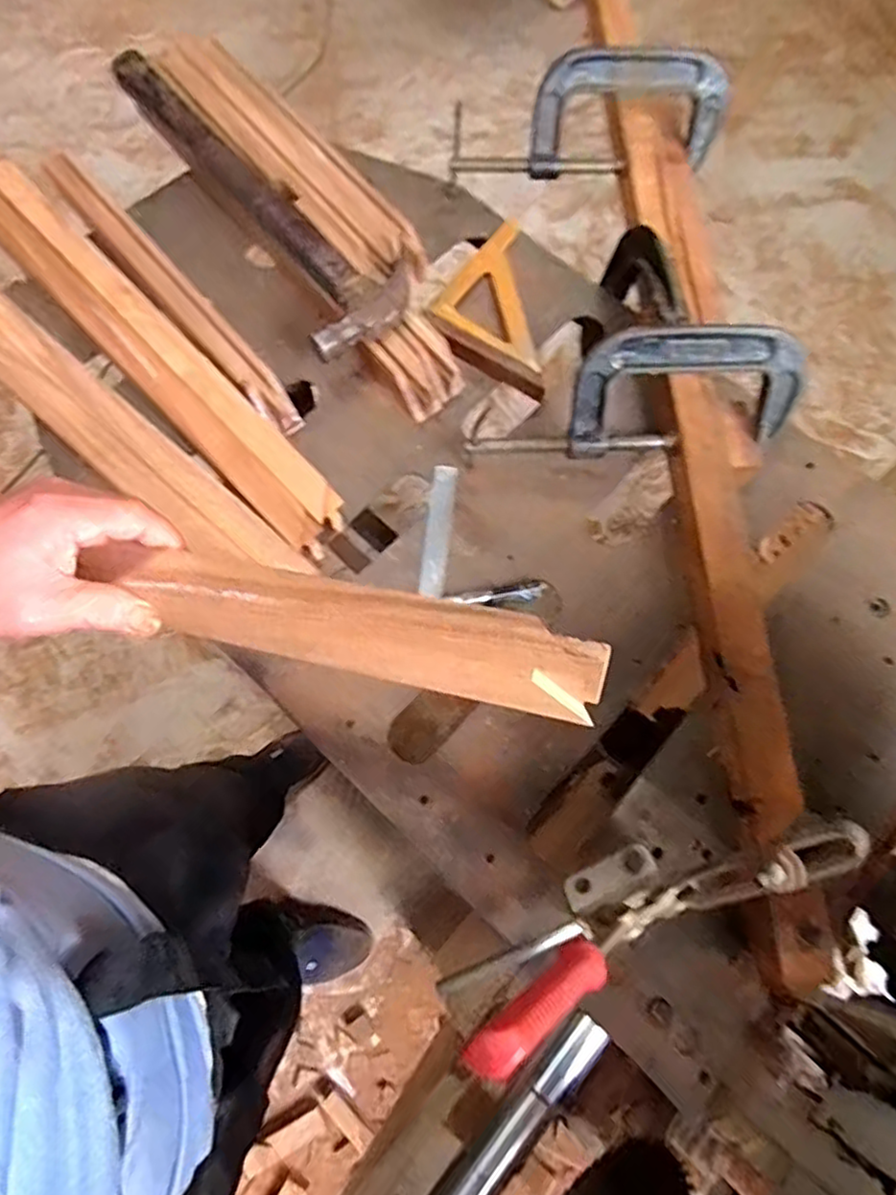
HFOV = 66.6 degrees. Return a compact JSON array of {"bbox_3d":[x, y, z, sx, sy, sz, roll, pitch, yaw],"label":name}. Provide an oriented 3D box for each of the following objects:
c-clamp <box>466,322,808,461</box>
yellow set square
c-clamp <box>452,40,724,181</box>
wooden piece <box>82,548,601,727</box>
[{"bbox_3d":[0.159,-0.175,0.577,0.273,0.100,0.031,-5,33,-1],"label":"c-clamp"},{"bbox_3d":[0.032,-0.279,0.656,0.097,0.022,0.212,-5,70,-5],"label":"yellow set square"},{"bbox_3d":[0.140,-0.480,0.679,0.272,0.104,0.030,-4,39,-4],"label":"c-clamp"},{"bbox_3d":[-0.060,0.011,0.342,0.271,0.021,0.044,12,69,16],"label":"wooden piece"}]

